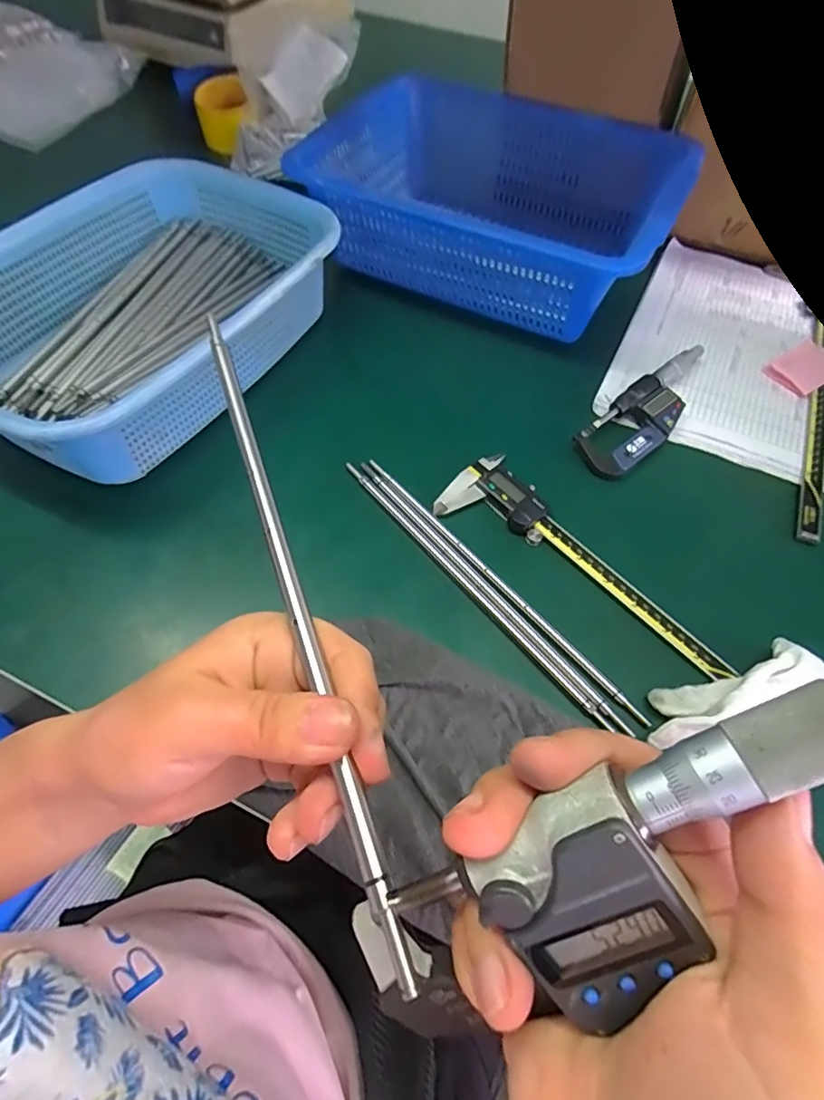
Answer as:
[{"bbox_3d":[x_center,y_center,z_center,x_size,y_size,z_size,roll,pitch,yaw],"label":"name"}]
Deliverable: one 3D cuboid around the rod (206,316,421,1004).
[{"bbox_3d":[-0.048,0.003,0.197,0.008,0.006,0.266,-18,62,-11],"label":"rod"}]

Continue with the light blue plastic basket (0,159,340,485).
[{"bbox_3d":[-0.235,-0.211,0.472,0.238,0.097,0.343,25,62,12],"label":"light blue plastic basket"}]

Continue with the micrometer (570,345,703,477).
[{"bbox_3d":[0.212,-0.125,0.468,0.174,0.018,0.054,-37,68,-22],"label":"micrometer"}]

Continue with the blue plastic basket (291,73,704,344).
[{"bbox_3d":[0.082,-0.356,0.559,0.349,0.109,0.250,22,61,10],"label":"blue plastic basket"}]

